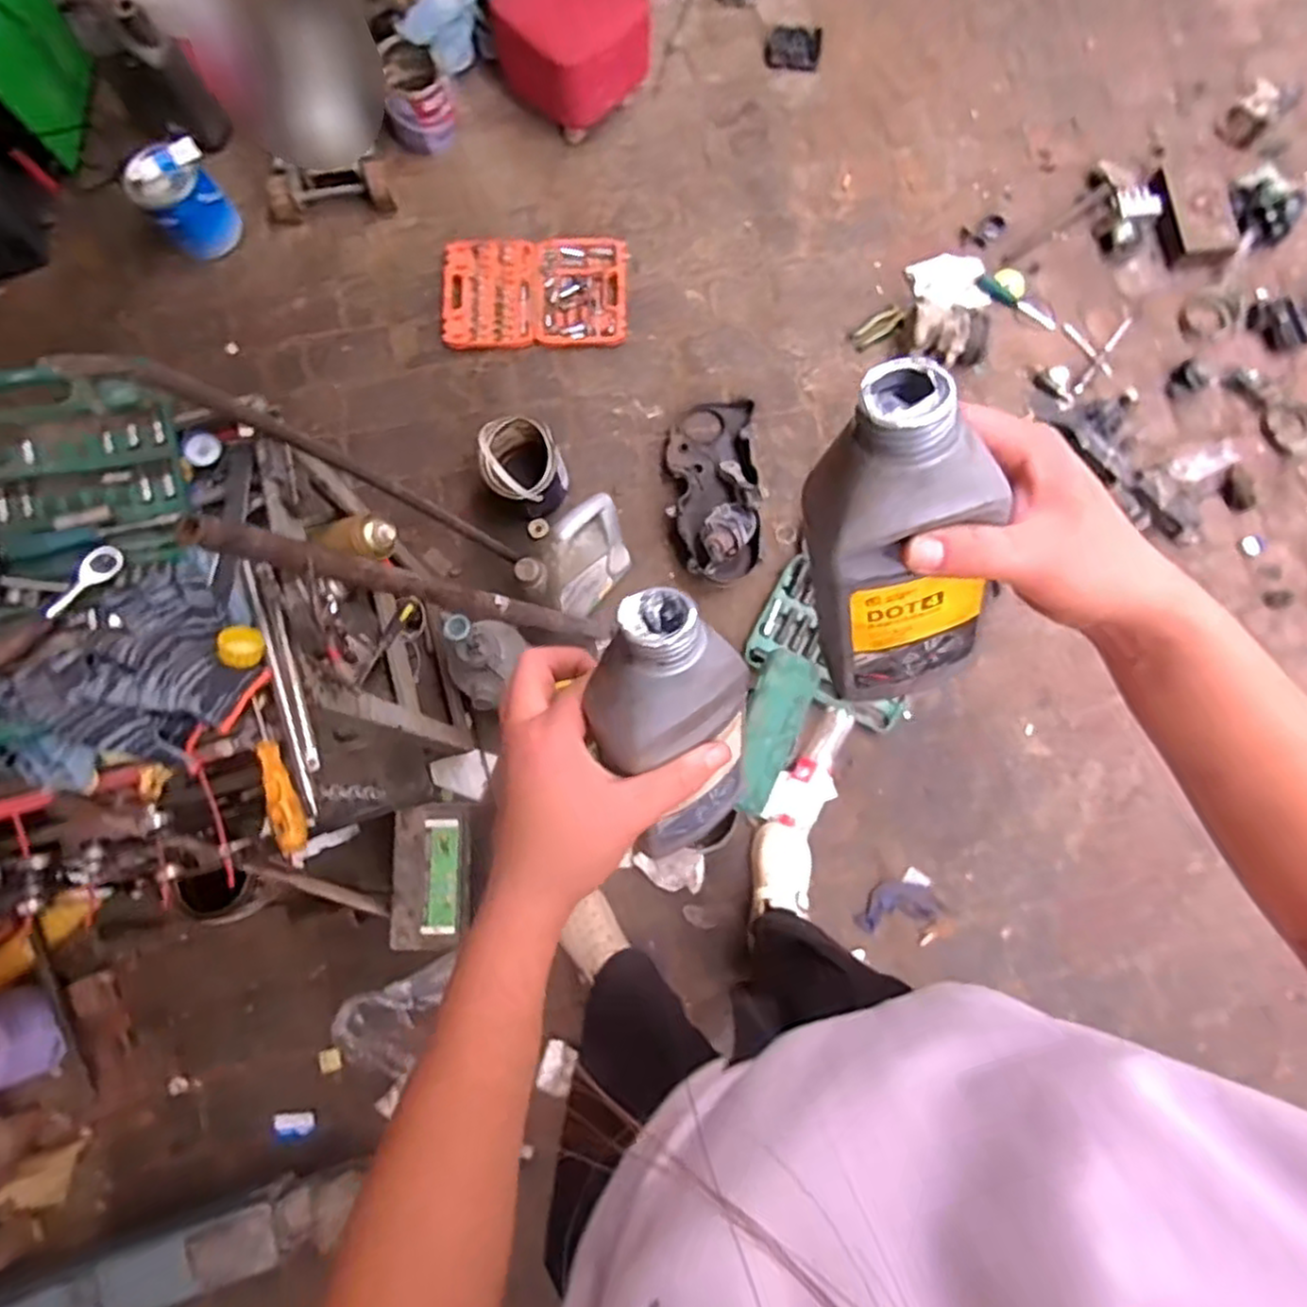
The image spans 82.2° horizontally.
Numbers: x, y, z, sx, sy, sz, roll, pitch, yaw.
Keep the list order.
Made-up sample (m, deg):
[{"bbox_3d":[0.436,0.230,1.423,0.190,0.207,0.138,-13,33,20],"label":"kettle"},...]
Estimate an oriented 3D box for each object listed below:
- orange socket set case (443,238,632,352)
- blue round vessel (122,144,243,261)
[{"bbox_3d":[-0.243,-0.744,1.538,0.381,0.037,0.227,-2,79,0],"label":"orange socket set case"},{"bbox_3d":[-0.931,-0.898,1.478,0.151,0.153,0.148,42,82,8],"label":"blue round vessel"}]

